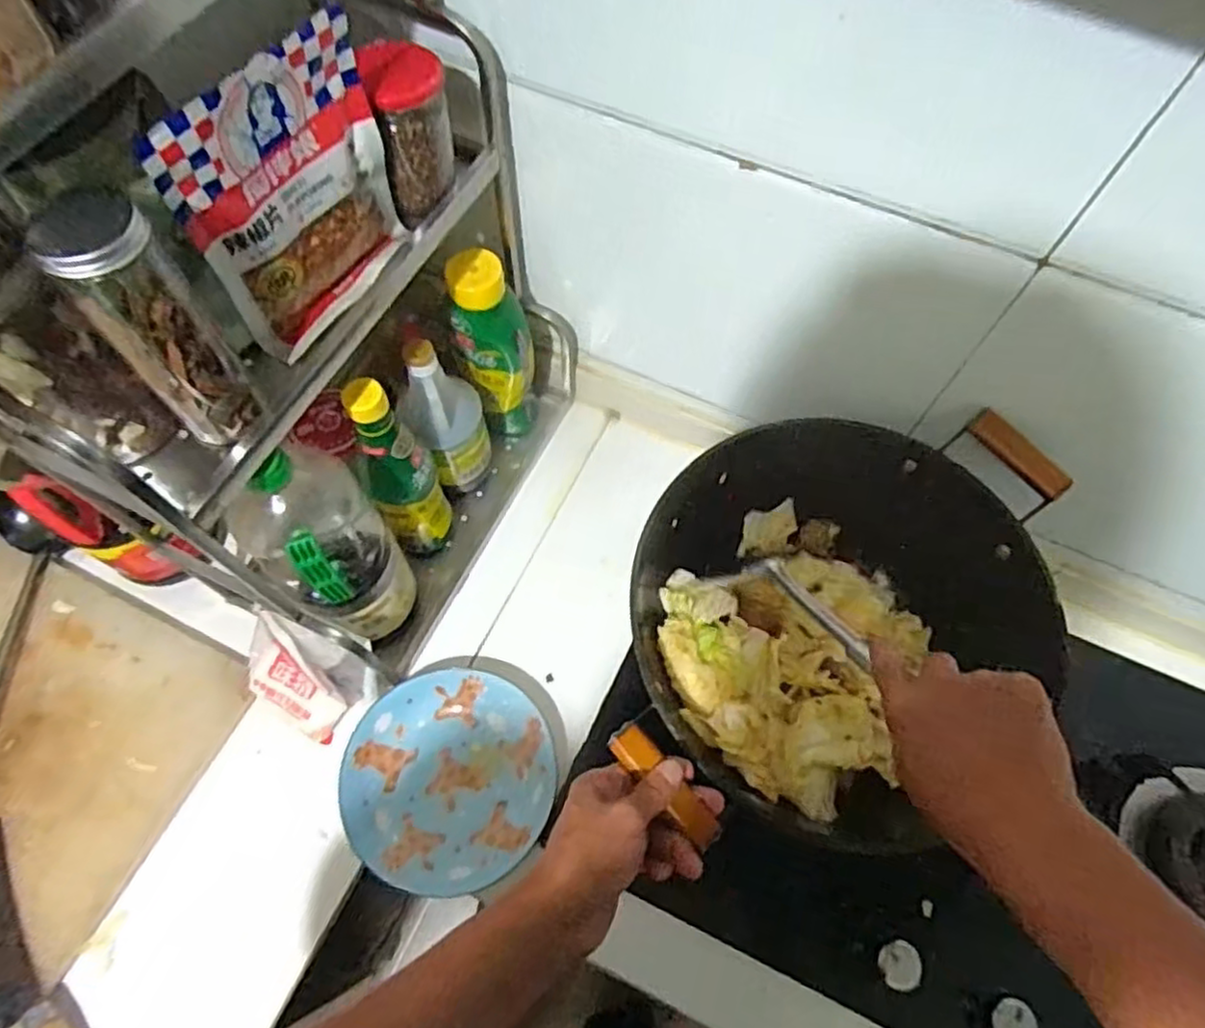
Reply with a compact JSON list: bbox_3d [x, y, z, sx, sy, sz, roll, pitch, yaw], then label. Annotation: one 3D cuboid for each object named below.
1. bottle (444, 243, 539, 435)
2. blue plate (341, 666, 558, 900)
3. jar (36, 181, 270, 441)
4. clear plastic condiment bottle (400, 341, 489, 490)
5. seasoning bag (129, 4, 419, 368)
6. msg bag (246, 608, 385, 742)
[{"bbox_3d":[-0.117,-0.169,0.770,0.074,0.245,0.059,-27,69,-13],"label":"bottle"},{"bbox_3d":[-0.145,0.253,0.681,0.189,0.033,0.193,1,65,-1],"label":"blue plate"},{"bbox_3d":[-0.258,-0.107,0.415,0.055,0.159,0.059,-38,71,-17],"label":"jar"},{"bbox_3d":[-0.159,-0.087,0.742,0.076,0.218,0.058,-19,67,-10],"label":"clear plastic condiment bottle"},{"bbox_3d":[-0.195,-0.206,0.466,0.023,0.169,0.152,30,68,12],"label":"seasoning bag"},{"bbox_3d":[-0.284,0.149,0.655,0.115,0.132,0.082,26,67,10],"label":"msg bag"}]

